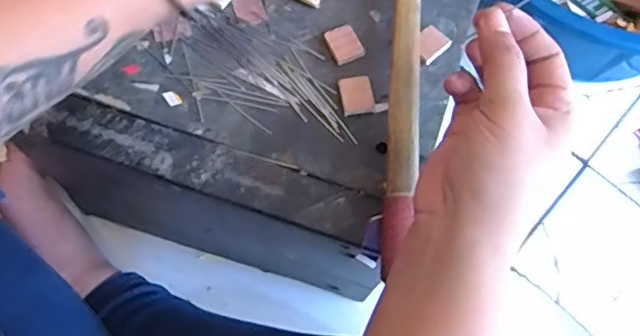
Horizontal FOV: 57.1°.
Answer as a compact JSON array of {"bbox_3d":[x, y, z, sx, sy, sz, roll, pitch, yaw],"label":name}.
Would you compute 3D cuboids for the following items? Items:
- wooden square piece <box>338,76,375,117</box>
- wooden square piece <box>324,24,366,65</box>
[{"bbox_3d":[0.024,-0.047,0.384,0.022,0.005,0.025,-9,70,-6],"label":"wooden square piece"},{"bbox_3d":[0.016,-0.083,0.395,0.021,0.006,0.026,-27,73,-12],"label":"wooden square piece"}]

